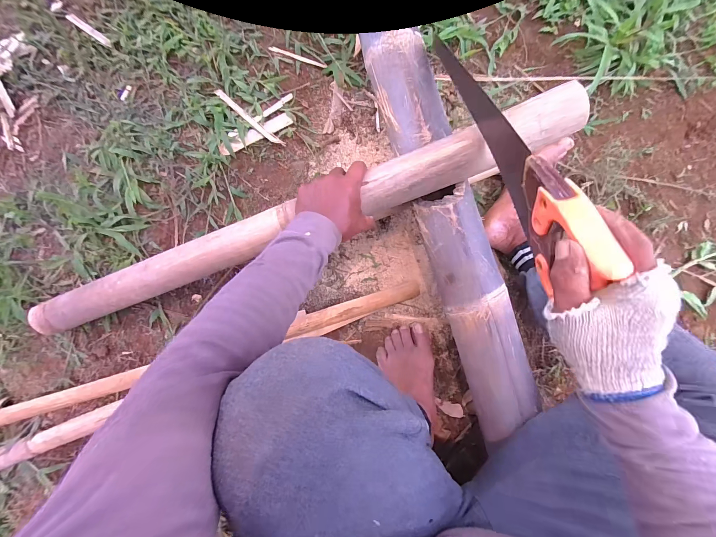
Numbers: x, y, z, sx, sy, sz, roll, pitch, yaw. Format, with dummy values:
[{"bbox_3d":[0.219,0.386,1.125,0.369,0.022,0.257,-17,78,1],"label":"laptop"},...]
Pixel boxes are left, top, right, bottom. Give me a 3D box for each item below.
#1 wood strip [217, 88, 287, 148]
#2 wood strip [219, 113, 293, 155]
[{"bbox_3d":[-0.220,-0.302,0.615,0.176,0.008,0.017,39,88,5],"label":"wood strip"},{"bbox_3d":[-0.203,-0.267,0.615,0.153,0.007,0.027,-31,94,-8],"label":"wood strip"}]

